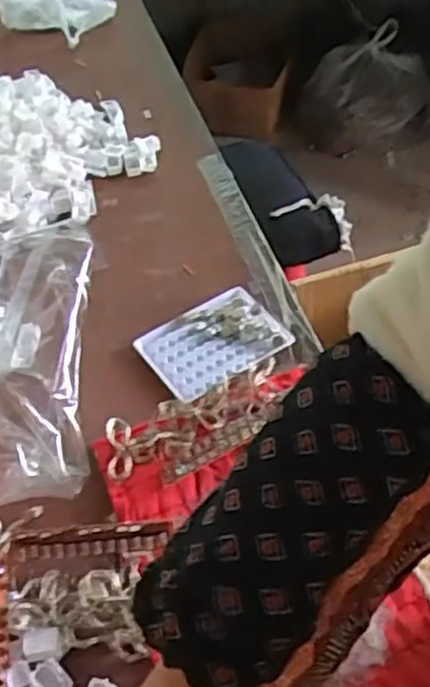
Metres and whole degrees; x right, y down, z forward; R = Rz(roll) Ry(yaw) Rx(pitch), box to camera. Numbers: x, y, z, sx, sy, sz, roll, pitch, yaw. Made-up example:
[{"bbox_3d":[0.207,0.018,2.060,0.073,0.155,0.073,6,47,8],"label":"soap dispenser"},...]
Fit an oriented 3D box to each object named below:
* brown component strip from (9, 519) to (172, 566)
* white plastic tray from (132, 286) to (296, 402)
[{"bbox_3d":[-0.098,0.151,0.558,0.123,0.010,0.023,-7,62,5],"label":"brown component strip"},{"bbox_3d":[-0.001,-0.004,0.709,0.131,0.006,0.095,-27,53,-20],"label":"white plastic tray"}]

